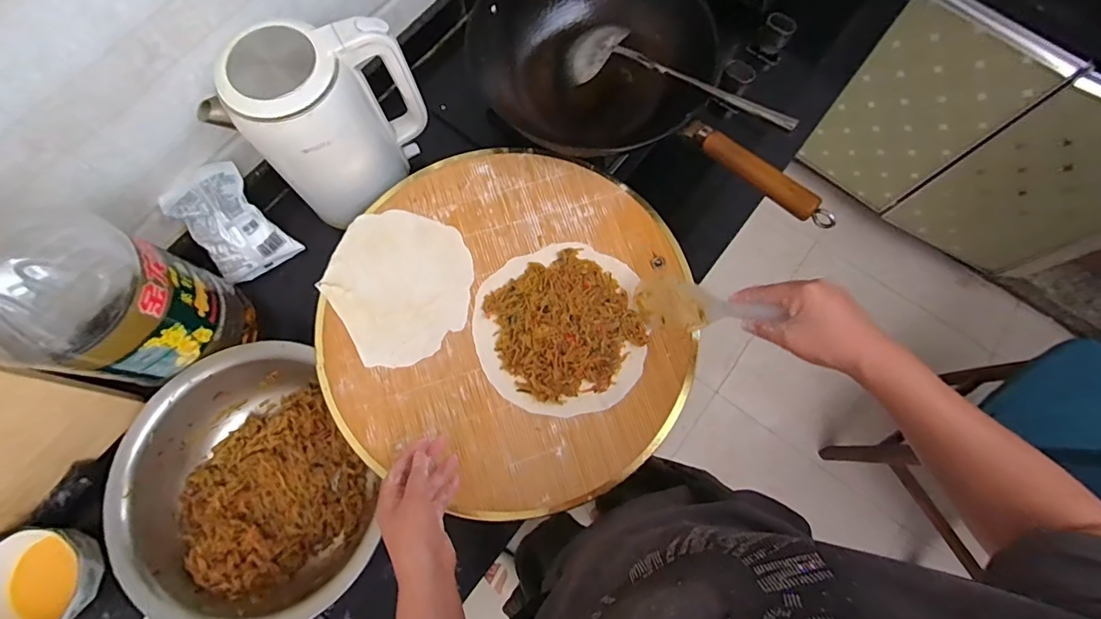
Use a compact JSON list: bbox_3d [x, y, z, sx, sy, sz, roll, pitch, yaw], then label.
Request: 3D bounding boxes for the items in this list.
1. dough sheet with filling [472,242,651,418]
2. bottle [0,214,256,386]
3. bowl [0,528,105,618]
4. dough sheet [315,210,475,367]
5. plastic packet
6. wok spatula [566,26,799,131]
[{"bbox_3d":[0.012,0.021,0.584,0.197,0.015,0.202,-10,75,-3],"label":"dough sheet with filling"},{"bbox_3d":[-0.478,-0.009,0.510,0.138,0.331,0.151,10,75,2],"label":"bottle"},{"bbox_3d":[-0.605,0.326,0.578,0.133,0.058,0.119,-25,76,-7],"label":"bowl"},{"bbox_3d":[-0.185,-0.037,0.601,0.171,0.007,0.191,-34,77,-9],"label":"dough sheet"},{"bbox_3d":[-0.438,-0.114,0.669,0.102,0.153,0.034,-36,34,-12],"label":"plastic packet"},{"bbox_3d":[0.157,-0.295,0.630,0.333,0.043,0.084,34,76,24],"label":"wok spatula"}]

